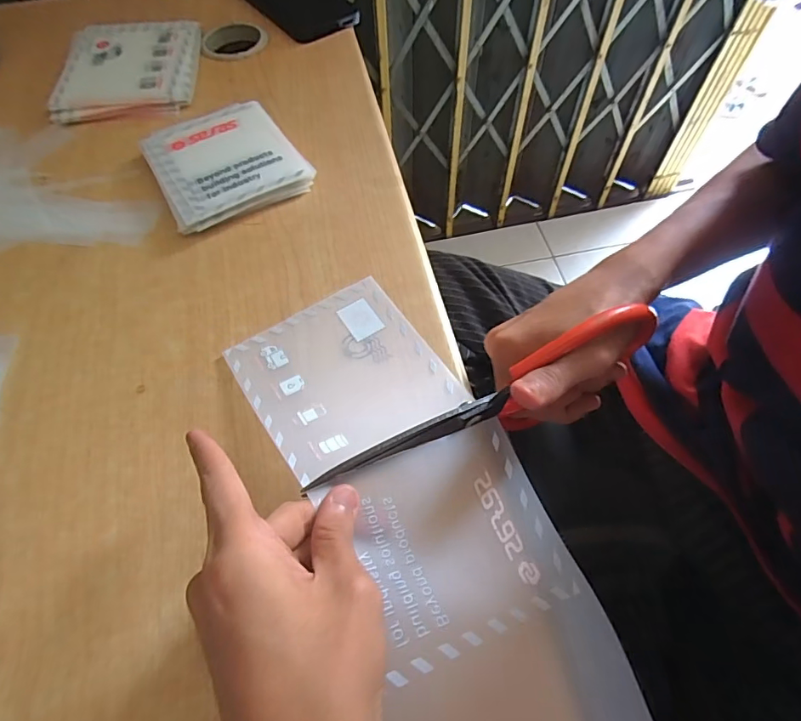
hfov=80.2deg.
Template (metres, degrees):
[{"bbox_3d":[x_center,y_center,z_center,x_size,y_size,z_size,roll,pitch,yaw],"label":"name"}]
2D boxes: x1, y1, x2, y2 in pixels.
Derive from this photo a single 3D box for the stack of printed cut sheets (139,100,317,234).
[{"bbox_3d":[-0.138,-0.157,0.377,0.106,0.016,0.115,-27,63,-13],"label":"stack of printed cut sheets"}]

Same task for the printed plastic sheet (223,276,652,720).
[{"bbox_3d":[0.008,0.070,0.243,0.107,0.032,0.280,-25,60,-13],"label":"printed plastic sheet"}]

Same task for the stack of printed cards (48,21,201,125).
[{"bbox_3d":[-0.251,-0.270,0.443,0.120,0.017,0.130,-6,60,-2],"label":"stack of printed cards"}]

